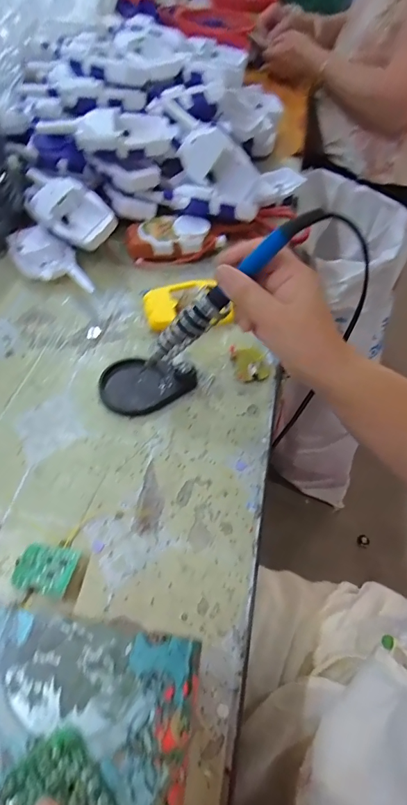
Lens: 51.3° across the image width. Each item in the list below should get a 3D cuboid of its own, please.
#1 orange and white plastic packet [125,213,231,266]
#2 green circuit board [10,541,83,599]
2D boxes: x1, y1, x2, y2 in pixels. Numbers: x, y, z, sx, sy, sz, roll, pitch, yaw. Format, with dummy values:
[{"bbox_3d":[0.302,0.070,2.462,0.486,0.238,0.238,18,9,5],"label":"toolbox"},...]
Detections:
[{"bbox_3d":[-0.032,-0.204,0.534,0.127,0.036,0.062,-4,55,-7],"label":"orange and white plastic packet"},{"bbox_3d":[-0.116,0.121,0.312,0.044,0.014,0.035,13,54,5],"label":"green circuit board"}]

